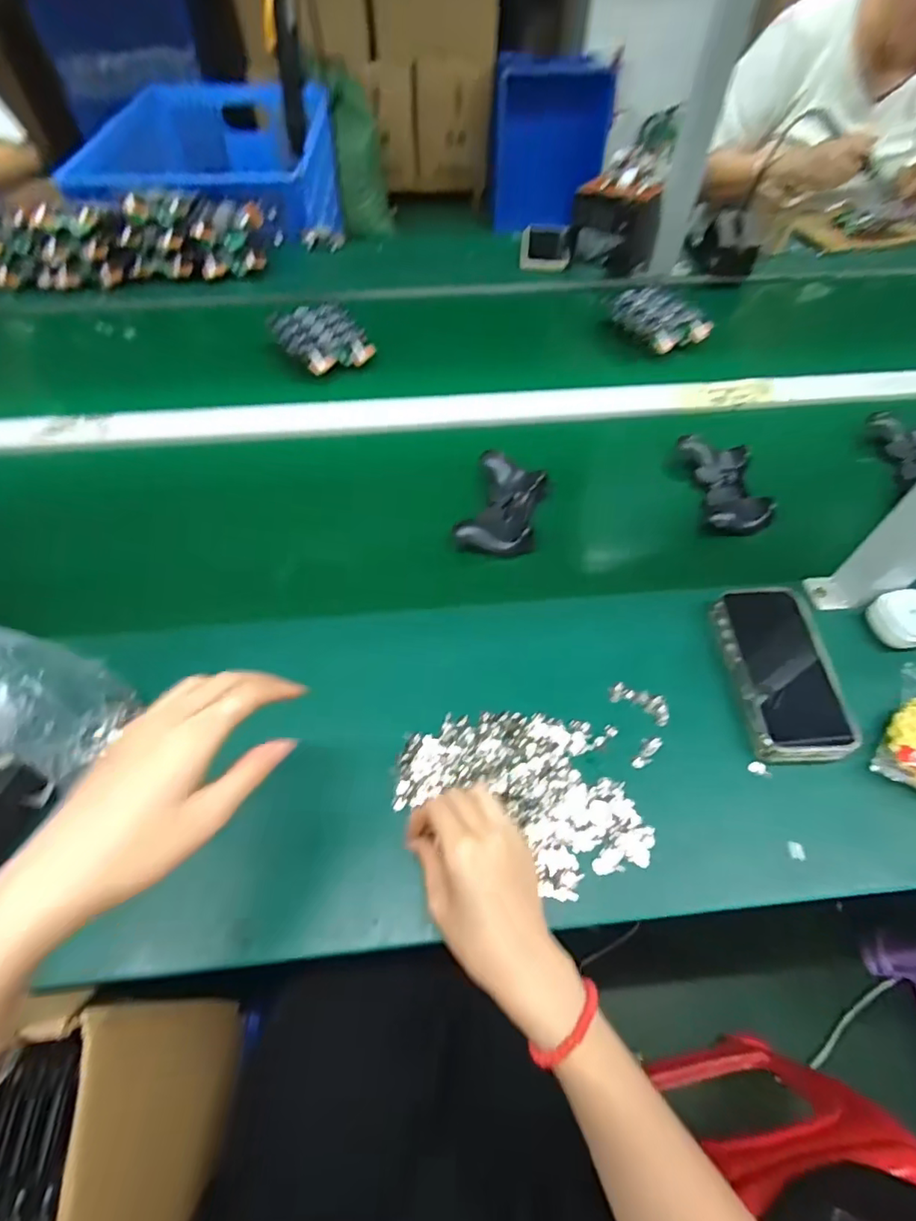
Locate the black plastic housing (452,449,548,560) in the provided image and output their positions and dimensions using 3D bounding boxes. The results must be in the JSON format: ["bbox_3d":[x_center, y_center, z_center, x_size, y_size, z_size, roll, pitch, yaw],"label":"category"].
[{"bbox_3d":[0.054,-0.126,0.639,0.083,0.028,0.154,12,57,8],"label":"black plastic housing"}]

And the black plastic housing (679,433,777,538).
[{"bbox_3d":[0.319,-0.153,0.659,0.073,0.038,0.151,-2,56,-1],"label":"black plastic housing"}]

